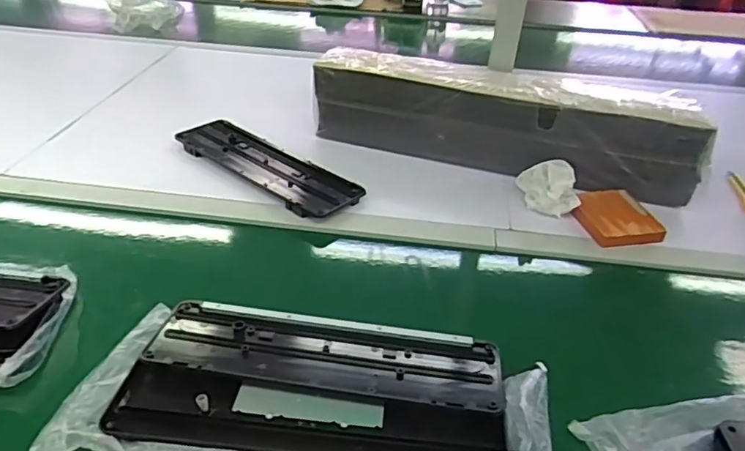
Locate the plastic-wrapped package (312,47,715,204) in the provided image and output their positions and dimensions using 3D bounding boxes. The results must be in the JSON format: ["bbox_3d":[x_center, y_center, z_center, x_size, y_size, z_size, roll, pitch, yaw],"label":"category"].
[{"bbox_3d":[0.211,-0.181,0.912,0.625,0.152,0.133,15,37,17],"label":"plastic-wrapped package"}]

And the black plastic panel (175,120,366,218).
[{"bbox_3d":[-0.177,-0.098,0.888,0.348,0.020,0.106,29,42,32],"label":"black plastic panel"}]

